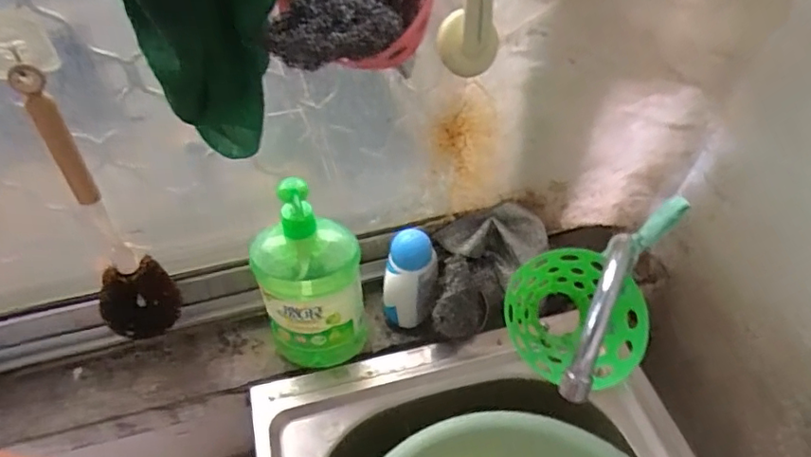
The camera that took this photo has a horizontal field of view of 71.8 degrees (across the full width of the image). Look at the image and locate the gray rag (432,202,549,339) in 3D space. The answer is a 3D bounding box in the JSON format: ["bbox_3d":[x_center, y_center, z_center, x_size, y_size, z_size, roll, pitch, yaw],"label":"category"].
[{"bbox_3d":[0.112,0.059,0.744,0.157,0.088,0.162,-2,46,-2],"label":"gray rag"}]

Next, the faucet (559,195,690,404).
[{"bbox_3d":[0.179,0.058,0.475,0.048,0.087,0.191,27,70,24],"label":"faucet"}]

